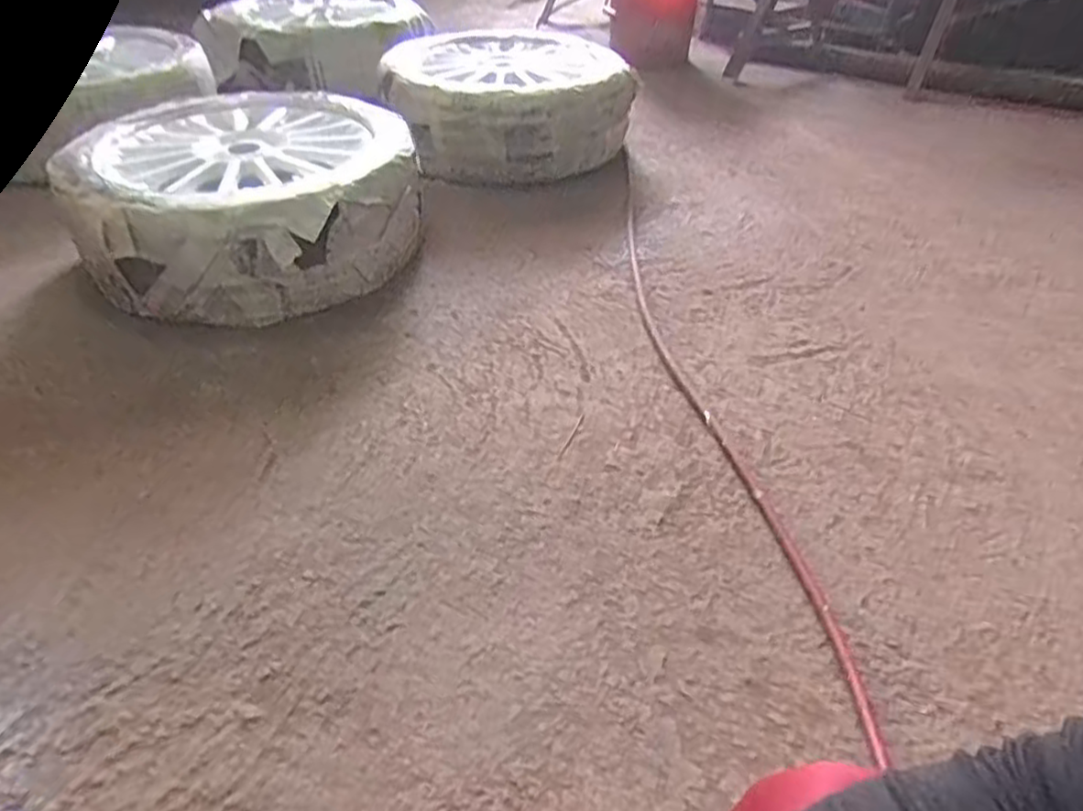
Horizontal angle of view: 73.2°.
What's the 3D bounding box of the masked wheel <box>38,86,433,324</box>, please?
[{"bbox_3d":[-0.502,-0.348,1.284,0.531,0.238,0.532,1,40,-1],"label":"masked wheel"}]

